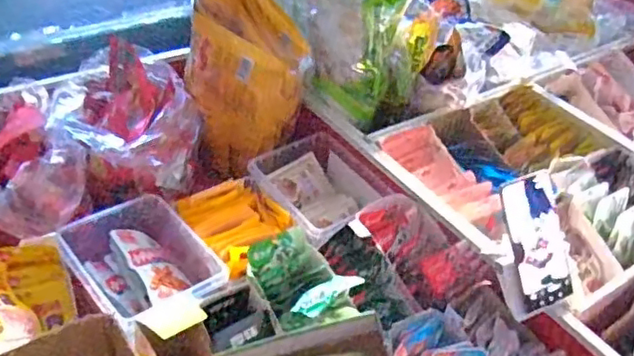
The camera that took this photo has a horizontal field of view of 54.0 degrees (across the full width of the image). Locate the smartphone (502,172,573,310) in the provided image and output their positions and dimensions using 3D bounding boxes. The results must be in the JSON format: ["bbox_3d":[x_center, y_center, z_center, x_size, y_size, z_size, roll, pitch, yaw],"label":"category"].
[{"bbox_3d":[0.268,0.076,0.753,0.072,0.155,0.007,-15,7,-18],"label":"smartphone"}]

